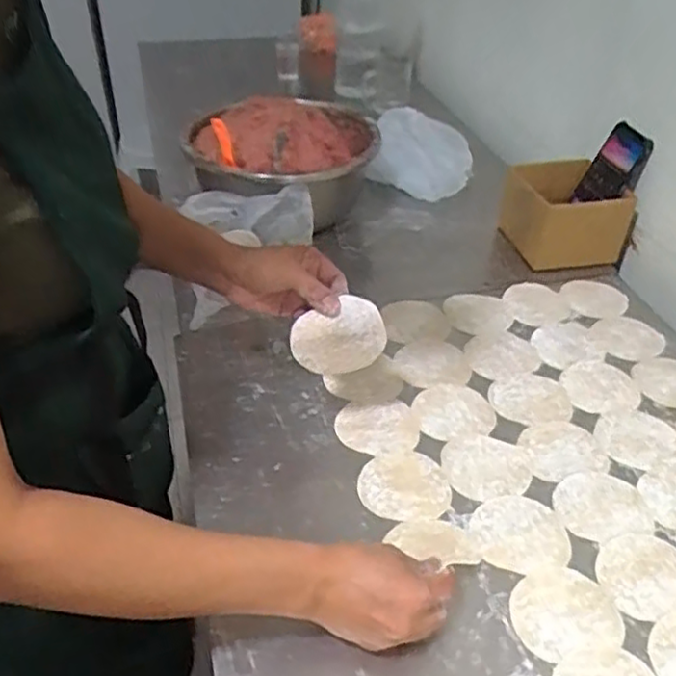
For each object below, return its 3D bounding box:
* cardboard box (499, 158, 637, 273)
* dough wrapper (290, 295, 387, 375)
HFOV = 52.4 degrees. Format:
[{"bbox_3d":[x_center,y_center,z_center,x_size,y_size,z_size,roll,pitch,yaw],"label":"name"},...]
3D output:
[{"bbox_3d":[0.316,-0.185,0.979,0.139,0.105,0.155,-8,41,-10],"label":"cardboard box"},{"bbox_3d":[0.002,0.003,0.642,0.085,0.079,0.006,-23,40,1],"label":"dough wrapper"}]

